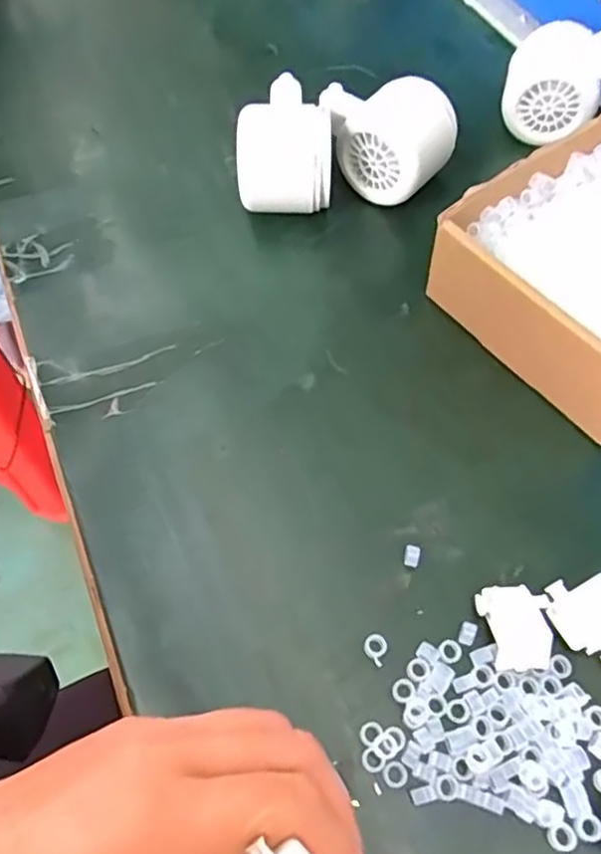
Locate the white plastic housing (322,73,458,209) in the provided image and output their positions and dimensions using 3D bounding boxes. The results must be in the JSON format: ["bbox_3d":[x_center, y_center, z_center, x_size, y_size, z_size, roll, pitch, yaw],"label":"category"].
[{"bbox_3d":[0.053,-0.171,0.394,0.066,0.064,0.044,34,65,19],"label":"white plastic housing"}]

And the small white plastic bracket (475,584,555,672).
[{"bbox_3d":[0.089,0.082,0.267,0.028,0.004,0.033,-2,59,-1],"label":"small white plastic bracket"}]

